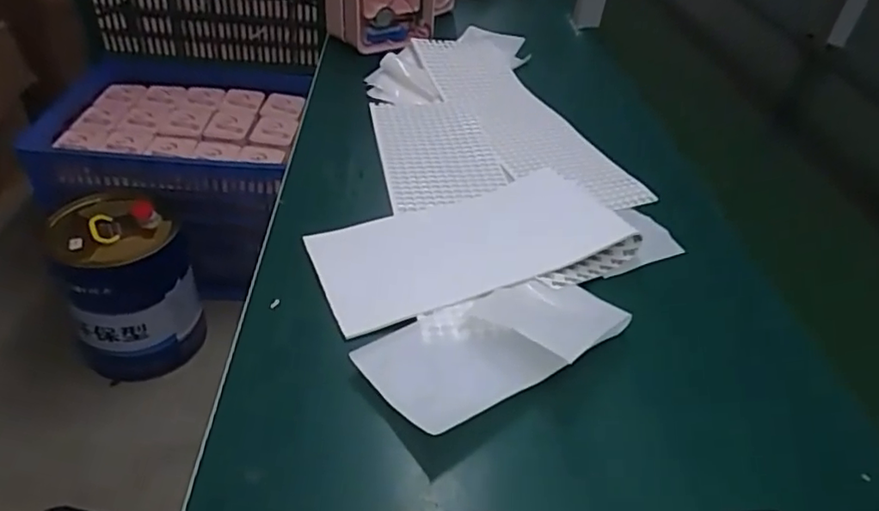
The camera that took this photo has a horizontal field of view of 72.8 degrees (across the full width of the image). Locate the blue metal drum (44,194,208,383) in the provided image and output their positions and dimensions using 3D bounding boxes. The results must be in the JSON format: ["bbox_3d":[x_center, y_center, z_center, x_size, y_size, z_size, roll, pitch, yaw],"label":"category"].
[{"bbox_3d":[-0.619,0.069,1.227,0.250,0.321,0.216,-13,43,-22],"label":"blue metal drum"}]

